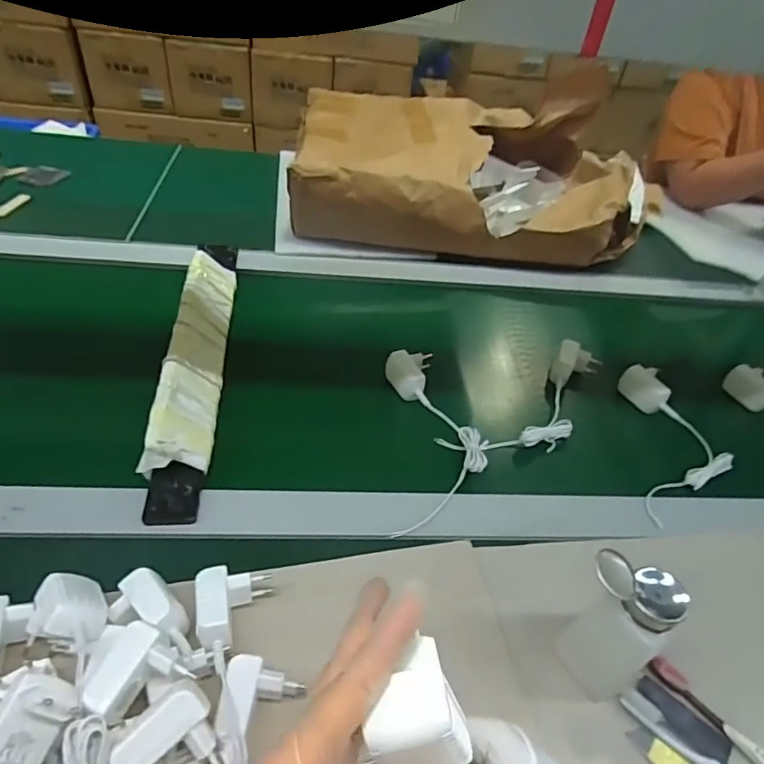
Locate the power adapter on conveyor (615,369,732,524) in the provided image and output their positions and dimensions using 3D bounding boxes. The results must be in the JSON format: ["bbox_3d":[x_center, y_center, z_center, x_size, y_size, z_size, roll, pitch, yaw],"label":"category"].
[{"bbox_3d":[0.359,0.071,0.639,0.111,0.034,0.228,10,45,4],"label":"power adapter on conveyor"}]

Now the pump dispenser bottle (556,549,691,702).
[{"bbox_3d":[0.183,0.185,0.410,0.065,0.141,0.062,3,45,-3],"label":"pump dispenser bottle"}]

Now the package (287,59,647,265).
[{"bbox_3d":[0.162,-0.372,0.964,0.650,0.166,0.383,-3,45,-9],"label":"package"}]

